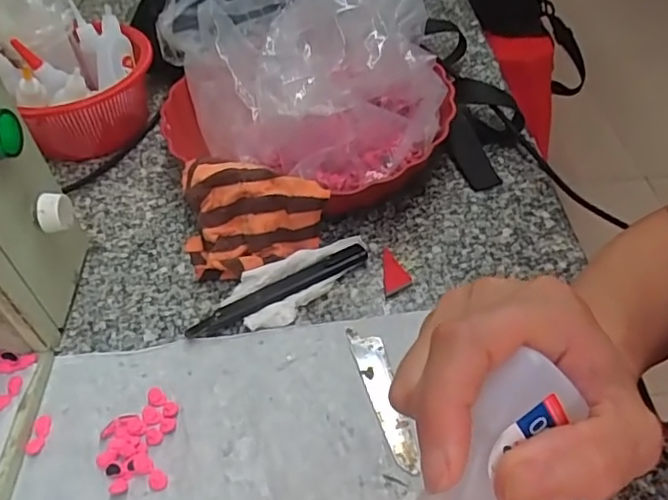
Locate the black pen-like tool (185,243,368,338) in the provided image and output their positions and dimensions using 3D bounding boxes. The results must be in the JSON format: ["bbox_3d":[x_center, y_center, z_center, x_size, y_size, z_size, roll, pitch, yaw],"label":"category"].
[{"bbox_3d":[-0.038,0.028,0.420,0.138,0.014,0.018,-23,50,-17],"label":"black pen-like tool"}]

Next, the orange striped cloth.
[{"bbox_3d":[-0.061,-0.029,0.446,0.106,0.063,0.082,-13,48,-8],"label":"orange striped cloth"}]

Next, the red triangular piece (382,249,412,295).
[{"bbox_3d":[0.046,0.014,0.437,0.019,0.004,0.044,-2,47,2],"label":"red triangular piece"}]

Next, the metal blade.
[{"bbox_3d":[0.032,0.089,0.371,0.020,0.004,0.103,-14,48,-9],"label":"metal blade"}]

